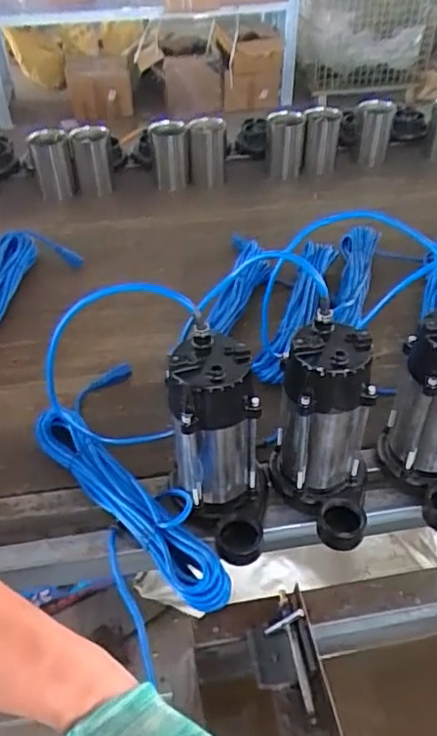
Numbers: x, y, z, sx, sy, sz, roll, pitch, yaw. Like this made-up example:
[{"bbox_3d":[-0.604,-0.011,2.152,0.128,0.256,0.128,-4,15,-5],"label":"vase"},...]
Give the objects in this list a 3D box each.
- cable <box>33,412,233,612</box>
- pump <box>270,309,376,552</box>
[{"bbox_3d":[-0.110,0.151,0.718,0.077,0.050,0.347,-33,52,-30],"label":"cable"},{"bbox_3d":[0.138,0.080,0.672,0.100,0.232,0.162,-28,49,-26],"label":"pump"}]

